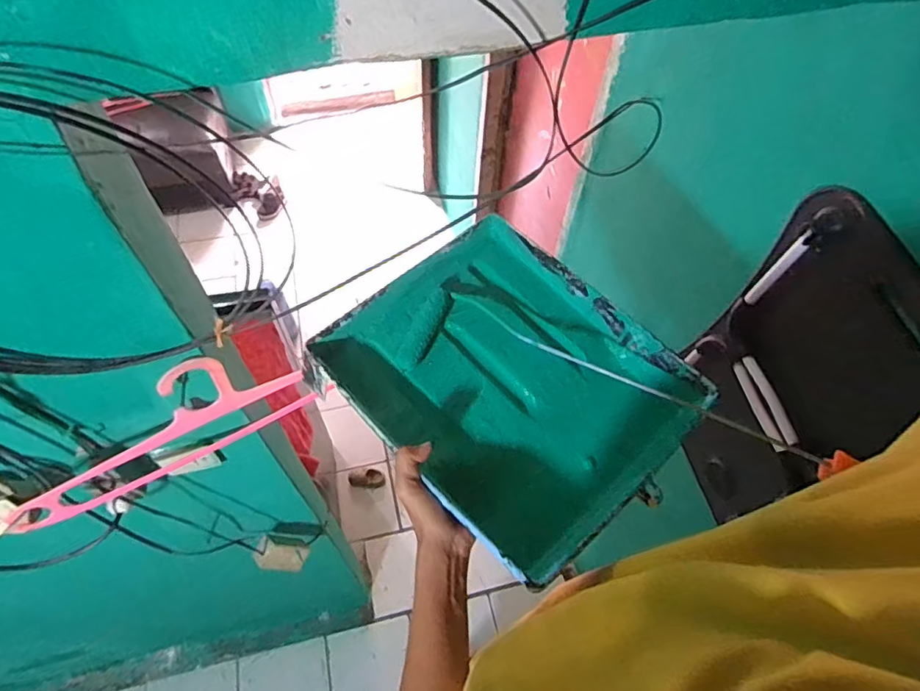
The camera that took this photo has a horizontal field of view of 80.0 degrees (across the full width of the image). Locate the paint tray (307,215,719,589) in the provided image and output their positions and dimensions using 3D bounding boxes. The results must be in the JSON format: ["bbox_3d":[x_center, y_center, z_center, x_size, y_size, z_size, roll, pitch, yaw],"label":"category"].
[{"bbox_3d":[0.052,0.036,0.602,0.290,0.070,0.340,-37,66,-25],"label":"paint tray"}]

